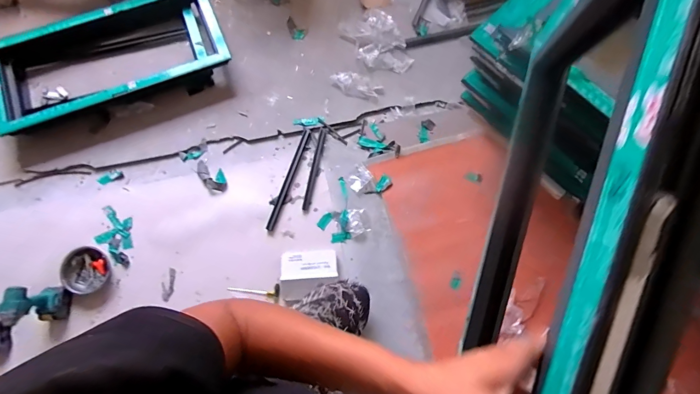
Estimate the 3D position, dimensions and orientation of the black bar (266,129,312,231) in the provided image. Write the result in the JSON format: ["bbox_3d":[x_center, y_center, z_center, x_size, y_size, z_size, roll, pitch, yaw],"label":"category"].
[{"bbox_3d":[-0.264,-0.083,1.574,0.033,0.010,0.478,18,75,3],"label":"black bar"}]

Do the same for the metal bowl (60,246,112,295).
[{"bbox_3d":[-1.047,0.288,1.419,0.182,0.060,0.173,1,74,-2],"label":"metal bowl"}]

